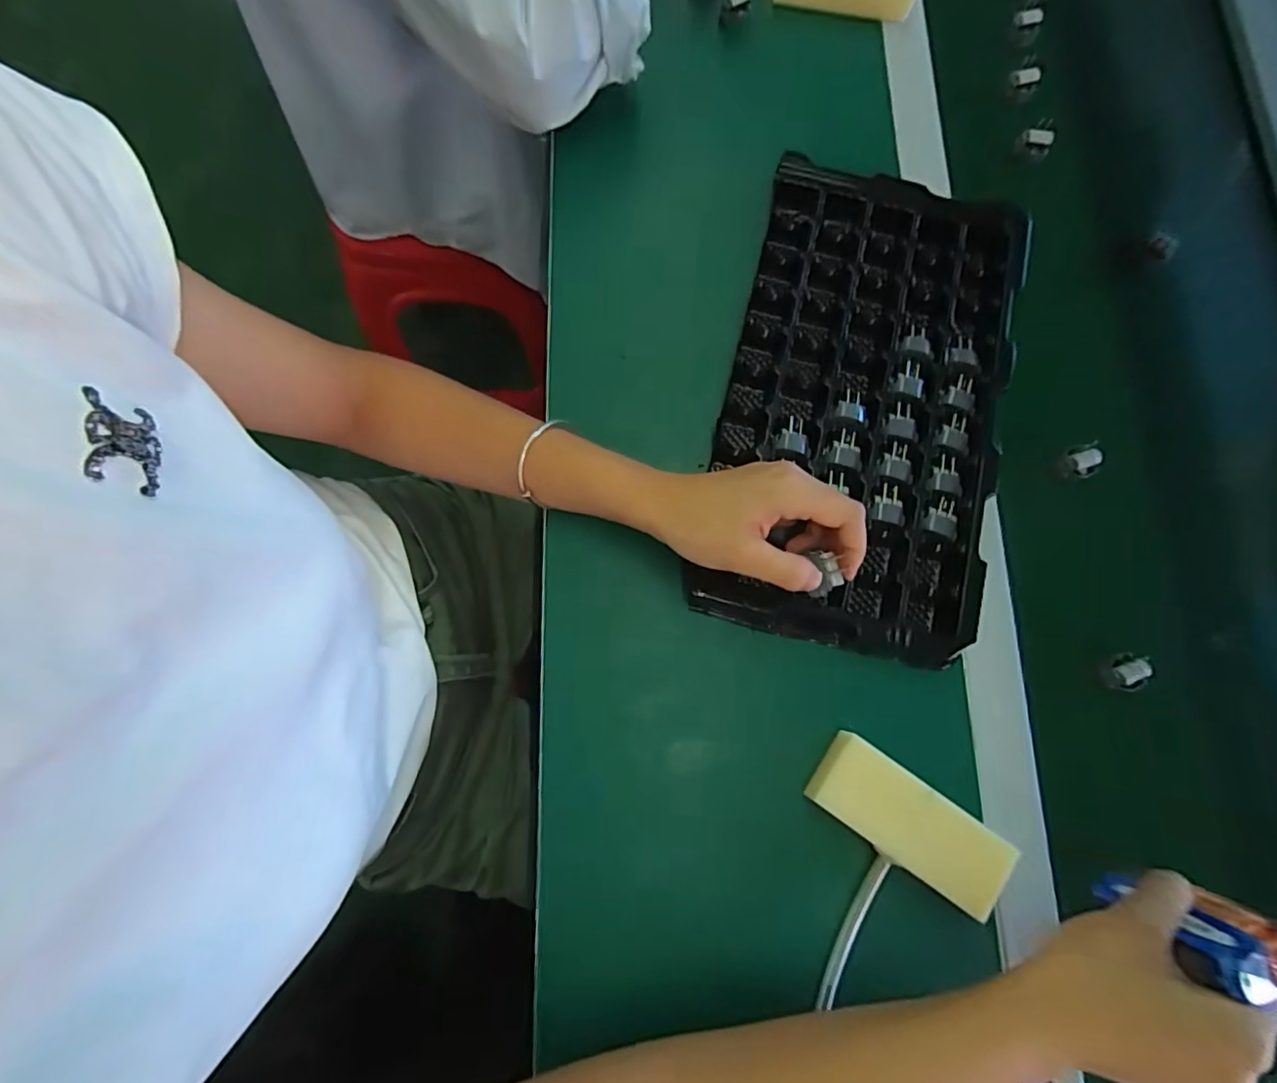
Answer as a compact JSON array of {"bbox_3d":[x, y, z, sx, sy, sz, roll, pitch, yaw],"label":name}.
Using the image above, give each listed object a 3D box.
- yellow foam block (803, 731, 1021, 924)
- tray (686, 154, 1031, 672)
[{"bbox_3d":[0.172,0.179,0.376,0.123,0.026,0.049,35,79,6],"label":"yellow foam block"},{"bbox_3d":[0.165,-0.104,0.439,0.198,0.034,0.360,14,78,1],"label":"tray"}]

